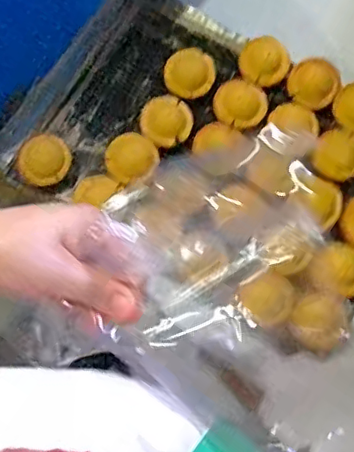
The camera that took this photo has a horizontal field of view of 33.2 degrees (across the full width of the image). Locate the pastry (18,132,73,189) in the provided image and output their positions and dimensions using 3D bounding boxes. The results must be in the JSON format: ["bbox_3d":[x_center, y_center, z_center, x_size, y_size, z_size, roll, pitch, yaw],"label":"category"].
[{"bbox_3d":[-0.160,-0.080,0.714,0.063,0.023,0.054,-40,80,-10],"label":"pastry"}]

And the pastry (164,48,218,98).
[{"bbox_3d":[0.017,-0.200,0.780,0.065,0.021,0.066,0,76,-1],"label":"pastry"}]

